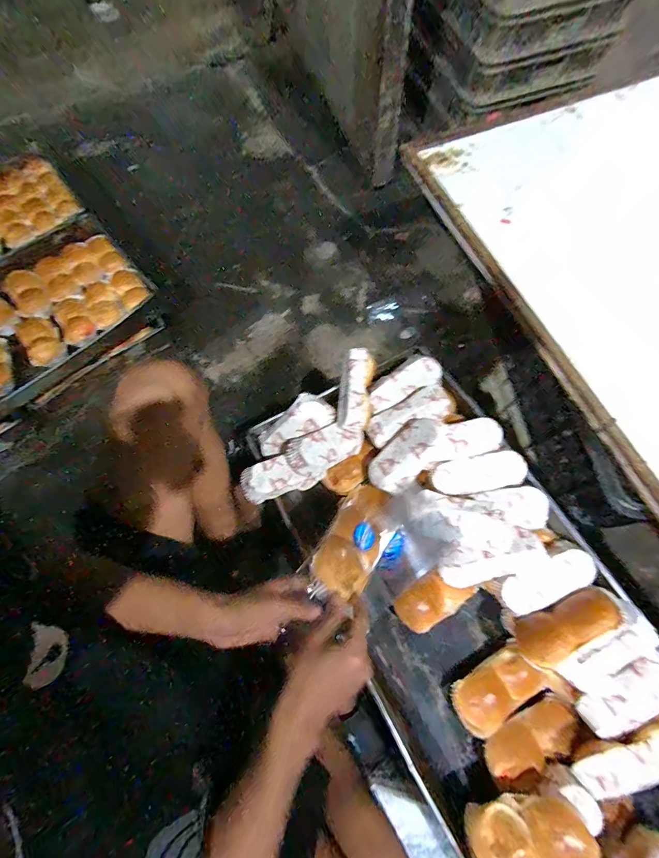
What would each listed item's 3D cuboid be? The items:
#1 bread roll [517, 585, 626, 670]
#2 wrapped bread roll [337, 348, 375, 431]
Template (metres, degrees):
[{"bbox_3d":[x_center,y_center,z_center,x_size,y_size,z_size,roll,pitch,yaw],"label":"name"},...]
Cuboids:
[{"bbox_3d":[0.322,0.265,0.495,0.139,0.041,0.049,-34,71,4],"label":"bread roll"},{"bbox_3d":[0.045,-0.063,0.612,0.053,0.044,0.140,7,70,5],"label":"wrapped bread roll"}]

